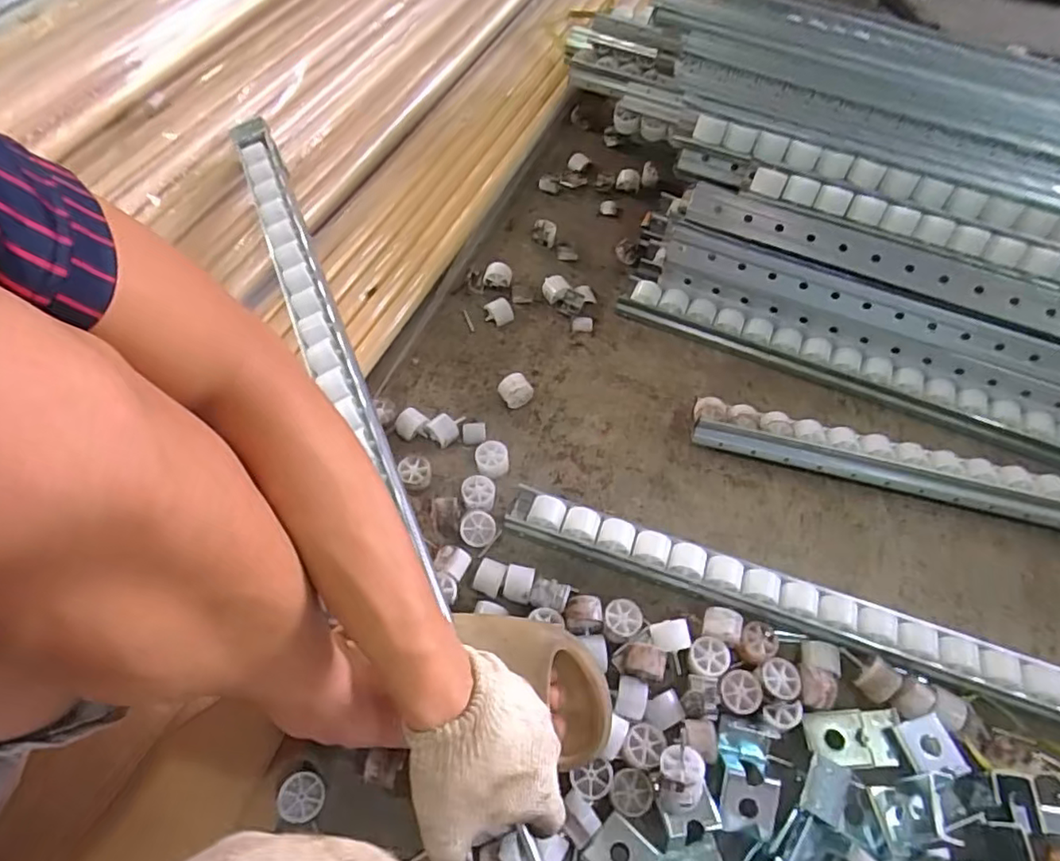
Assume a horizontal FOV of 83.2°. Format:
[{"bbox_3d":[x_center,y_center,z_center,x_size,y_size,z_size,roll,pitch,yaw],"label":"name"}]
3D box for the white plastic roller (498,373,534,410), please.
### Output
[{"bbox_3d":[-0.018,-0.044,0.691,0.033,0.038,0.029,36,63,17],"label":"white plastic roller"}]

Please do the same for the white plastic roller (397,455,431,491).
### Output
[{"bbox_3d":[-0.122,0.047,0.635,0.033,0.029,0.032,2,59,-3],"label":"white plastic roller"}]

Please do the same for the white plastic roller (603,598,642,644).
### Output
[{"bbox_3d":[0.086,0.182,0.568,0.034,0.025,0.037,2,59,-3],"label":"white plastic roller"}]

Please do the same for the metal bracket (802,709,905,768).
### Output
[{"bbox_3d":[0.283,0.268,0.519,0.082,0.024,0.043,0,59,-4],"label":"metal bracket"}]

